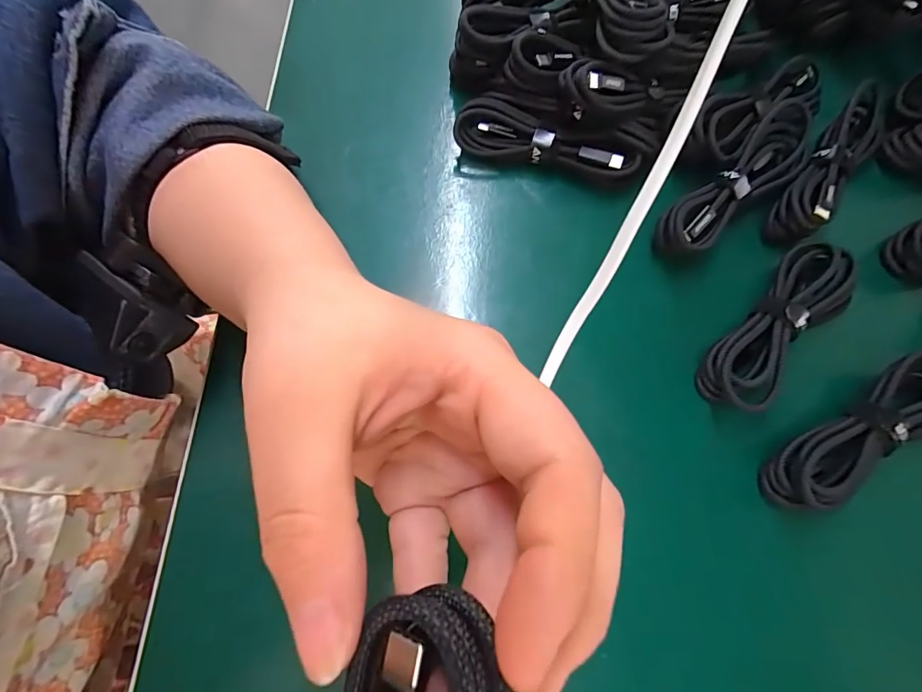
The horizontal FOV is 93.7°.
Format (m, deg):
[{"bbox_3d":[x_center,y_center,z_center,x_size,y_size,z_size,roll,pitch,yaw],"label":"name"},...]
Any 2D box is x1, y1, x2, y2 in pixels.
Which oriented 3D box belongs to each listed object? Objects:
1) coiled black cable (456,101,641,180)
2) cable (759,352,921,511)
[{"bbox_3d":[0.053,-0.127,0.266,0.109,0.016,0.029,14,73,7],"label":"coiled black cable"},{"bbox_3d":[0.197,0.041,0.210,0.106,0.022,0.035,-27,73,-6],"label":"cable"}]

